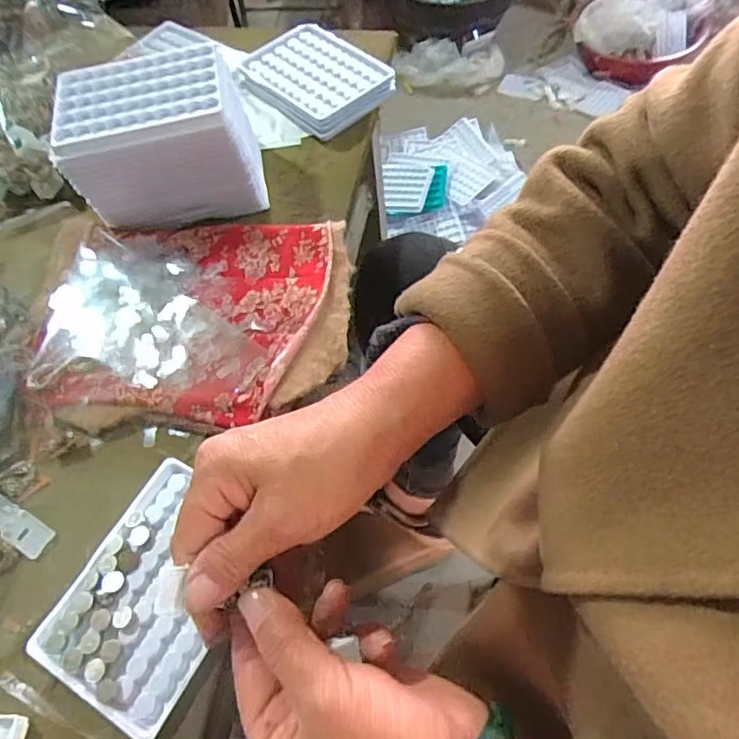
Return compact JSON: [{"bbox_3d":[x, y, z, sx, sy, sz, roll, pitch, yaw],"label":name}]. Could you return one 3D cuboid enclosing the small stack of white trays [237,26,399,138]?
[{"bbox_3d":[-0.054,-0.275,0.523,0.093,0.022,0.128,-39,65,-16],"label":"small stack of white trays"}]

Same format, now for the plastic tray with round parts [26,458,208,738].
[{"bbox_3d":[-0.127,0.124,0.324,0.095,0.009,0.128,21,64,16],"label":"plastic tray with round parts"}]

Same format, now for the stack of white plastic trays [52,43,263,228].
[{"bbox_3d":[-0.157,-0.175,0.438,0.131,0.096,0.085,-12,60,-2],"label":"stack of white plastic trays"}]

